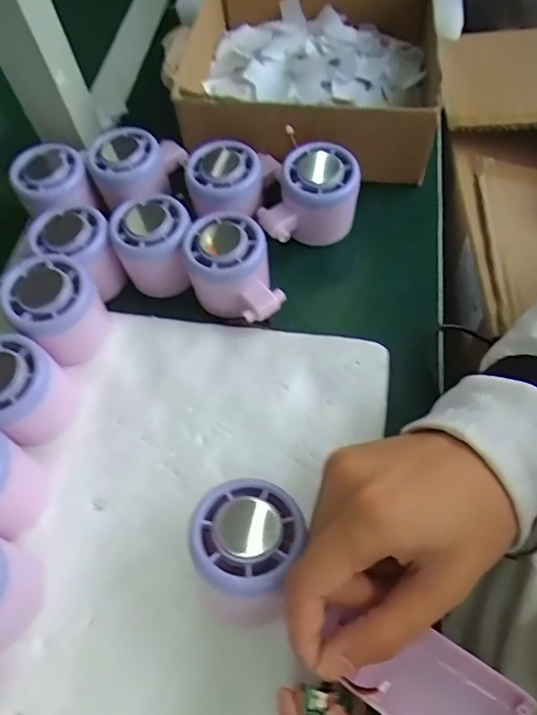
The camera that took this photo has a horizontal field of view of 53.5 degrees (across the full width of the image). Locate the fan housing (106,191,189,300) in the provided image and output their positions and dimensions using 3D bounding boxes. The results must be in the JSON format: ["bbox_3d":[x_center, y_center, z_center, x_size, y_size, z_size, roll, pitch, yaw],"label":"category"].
[{"bbox_3d":[-0.081,-0.081,0.386,0.054,0.045,0.059,-15,62,-5],"label":"fan housing"}]

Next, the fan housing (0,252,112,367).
[{"bbox_3d":[-0.138,-0.032,0.348,0.057,0.047,0.055,40,71,21],"label":"fan housing"}]

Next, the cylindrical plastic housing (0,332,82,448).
[{"bbox_3d":[-0.155,0.020,0.326,0.055,0.046,0.054,-2,61,3],"label":"cylindrical plastic housing"}]

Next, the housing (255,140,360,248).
[{"bbox_3d":[0.027,-0.120,0.398,0.069,0.057,0.050,-19,62,-6],"label":"housing"}]

